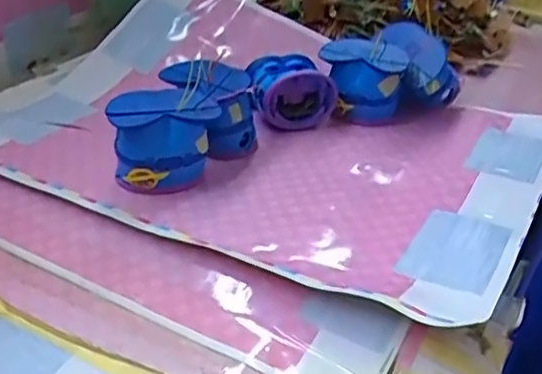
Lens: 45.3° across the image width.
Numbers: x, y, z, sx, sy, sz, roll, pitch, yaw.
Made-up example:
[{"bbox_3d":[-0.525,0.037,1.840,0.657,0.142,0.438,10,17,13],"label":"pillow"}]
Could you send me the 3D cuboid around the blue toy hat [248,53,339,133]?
[{"bbox_3d":[0.018,-0.108,0.714,0.092,0.064,0.082,-5,33,-9],"label":"blue toy hat"}]

